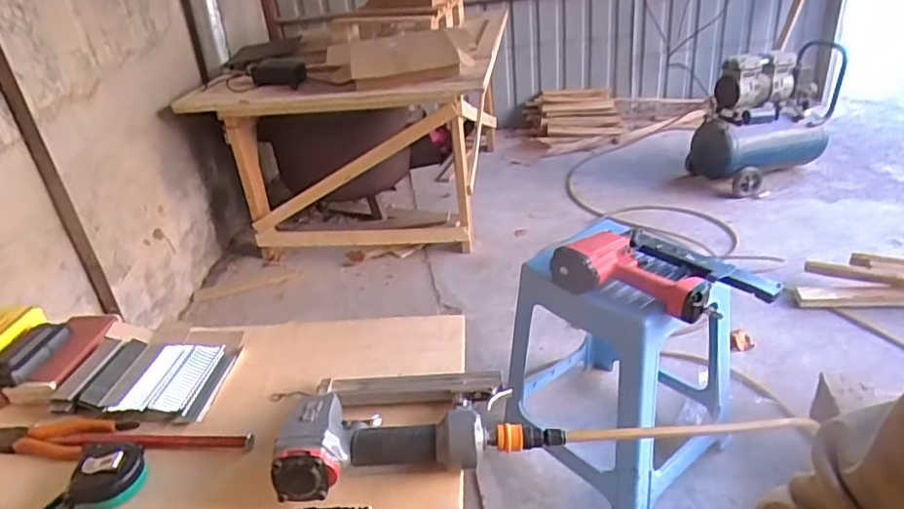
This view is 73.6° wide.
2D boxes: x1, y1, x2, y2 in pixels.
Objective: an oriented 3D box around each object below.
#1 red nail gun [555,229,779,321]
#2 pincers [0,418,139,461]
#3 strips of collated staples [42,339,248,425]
[{"bbox_3d":[0.379,0.017,1.081,0.356,0.082,0.189,11,34,29],"label":"red nail gun"},{"bbox_3d":[-0.454,0.206,0.671,0.188,0.018,0.050,-3,28,4],"label":"pincers"},{"bbox_3d":[-0.369,0.147,0.733,0.194,0.028,0.129,0,28,9],"label":"strips of collated staples"}]

